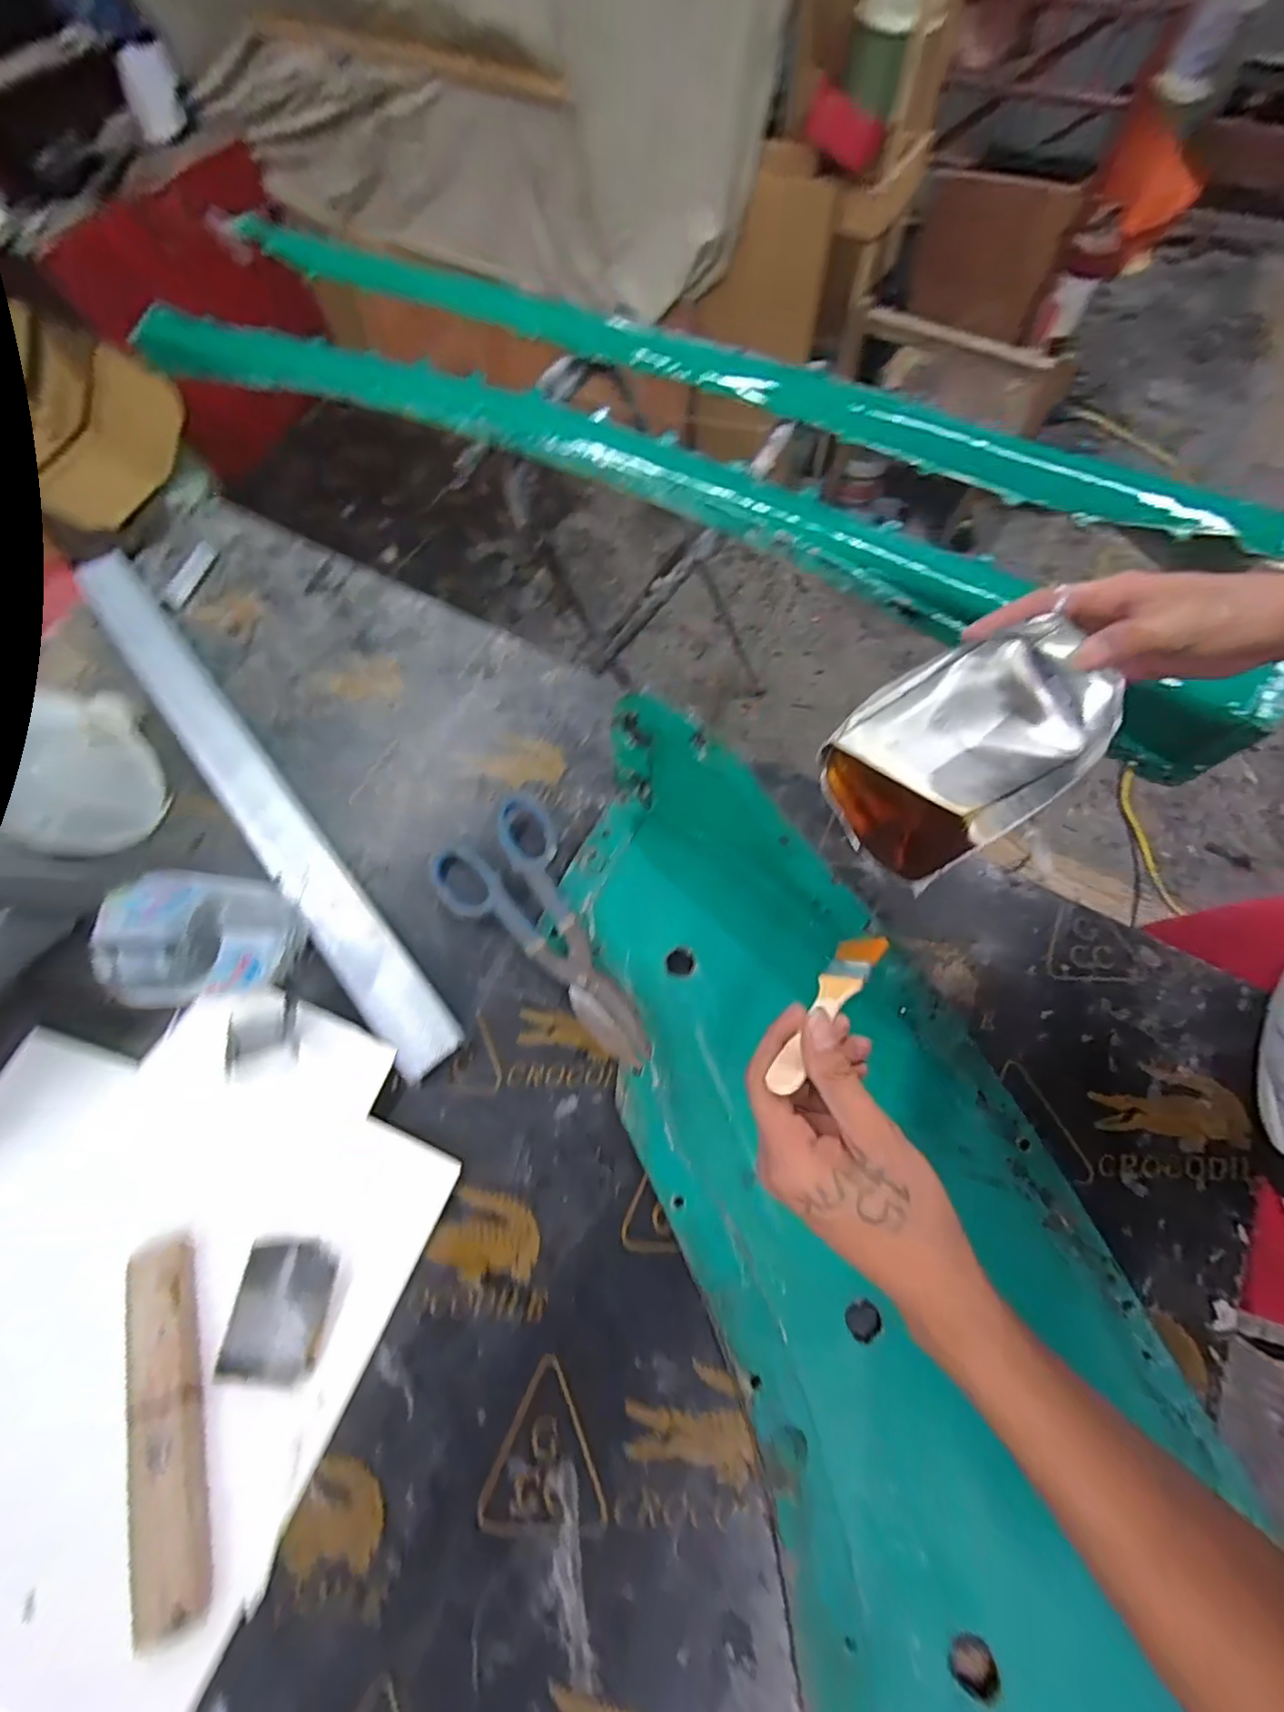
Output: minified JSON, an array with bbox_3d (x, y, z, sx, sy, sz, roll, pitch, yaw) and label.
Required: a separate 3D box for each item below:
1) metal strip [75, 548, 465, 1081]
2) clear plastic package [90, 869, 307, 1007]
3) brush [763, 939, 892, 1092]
[{"bbox_3d":[-0.383,-0.084,0.557,0.054,0.009,0.691,-38,70,-16],"label":"metal strip"},{"bbox_3d":[-0.322,0.064,0.437,0.103,0.095,0.090,-20,68,-8],"label":"clear plastic package"},{"bbox_3d":[0.109,0.086,0.341,0.027,0.010,0.139,0,25,41],"label":"brush"}]

